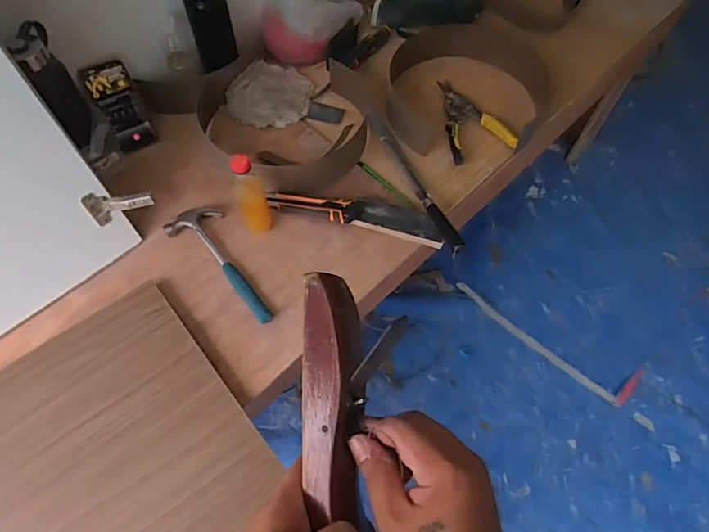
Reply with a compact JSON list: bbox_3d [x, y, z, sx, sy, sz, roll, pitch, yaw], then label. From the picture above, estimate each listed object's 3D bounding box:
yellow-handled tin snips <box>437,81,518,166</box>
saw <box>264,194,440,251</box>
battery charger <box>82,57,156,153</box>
[{"bbox_3d":[0.234,-0.321,1.018,0.127,0.029,0.228,-15,63,-9],"label":"yellow-handled tin snips"},{"bbox_3d":[0.007,-0.102,0.890,0.321,0.035,0.075,14,63,6],"label":"saw"},{"bbox_3d":[-0.454,-0.310,0.936,0.075,0.160,0.037,-25,40,-14],"label":"battery charger"}]

